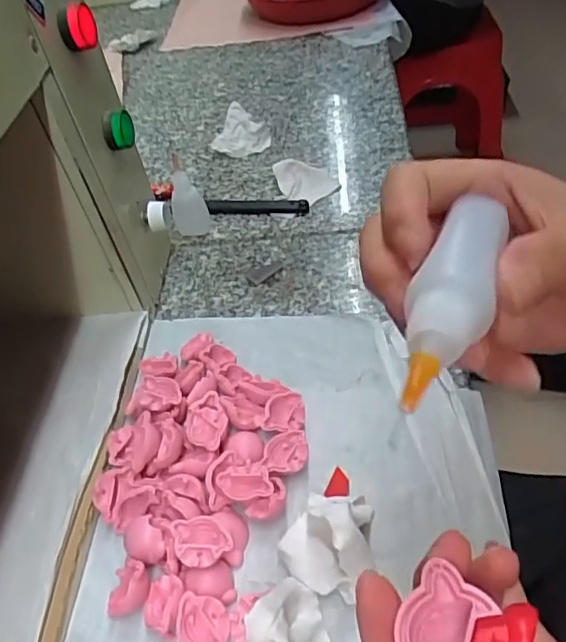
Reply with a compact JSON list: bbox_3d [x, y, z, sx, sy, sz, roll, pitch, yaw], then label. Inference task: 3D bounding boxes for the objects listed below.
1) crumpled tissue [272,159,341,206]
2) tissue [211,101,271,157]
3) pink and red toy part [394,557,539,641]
[{"bbox_3d":[0.027,-0.150,0.600,0.060,0.022,0.064,-17,46,-11],"label":"crumpled tissue"},{"bbox_3d":[-0.047,-0.228,0.683,0.064,0.031,0.075,0,47,10],"label":"tissue"},{"bbox_3d":[0.047,0.084,0.151,0.031,0.014,0.032,16,49,21],"label":"pink and red toy part"}]

